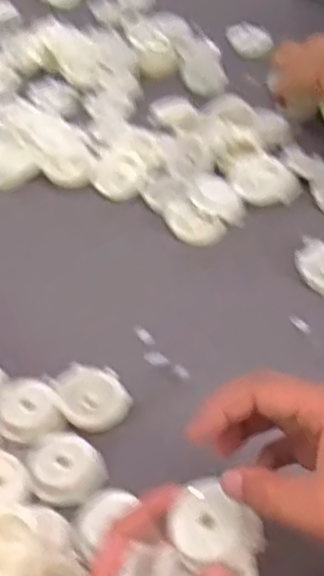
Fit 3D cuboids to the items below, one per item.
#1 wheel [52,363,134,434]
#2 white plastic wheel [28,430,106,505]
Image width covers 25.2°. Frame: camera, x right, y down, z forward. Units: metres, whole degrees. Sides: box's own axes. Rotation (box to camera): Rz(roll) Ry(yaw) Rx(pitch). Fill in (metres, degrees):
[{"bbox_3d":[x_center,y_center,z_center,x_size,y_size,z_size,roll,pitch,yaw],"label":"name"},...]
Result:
[{"bbox_3d":[-0.056,0.086,0.573,0.052,0.018,0.056,1,43,-1],"label":"wheel"},{"bbox_3d":[-0.069,0.128,0.530,0.053,0.017,0.054,1,43,-1],"label":"white plastic wheel"}]

